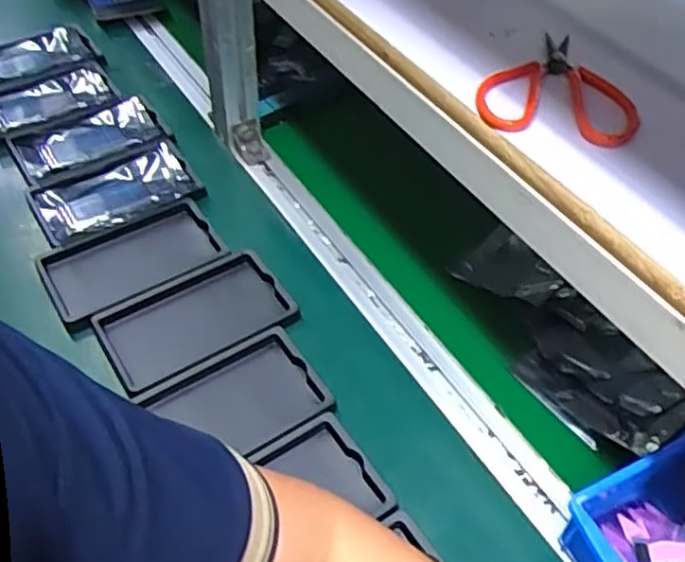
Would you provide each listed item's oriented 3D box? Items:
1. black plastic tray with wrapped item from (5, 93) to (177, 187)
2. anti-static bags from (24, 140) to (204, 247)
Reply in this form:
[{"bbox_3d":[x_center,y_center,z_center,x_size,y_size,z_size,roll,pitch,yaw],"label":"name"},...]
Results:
[{"bbox_3d":[-0.275,-0.155,0.764,0.159,0.019,0.092,-26,56,-25],"label":"black plastic tray with wrapped item"},{"bbox_3d":[-0.230,-0.088,0.714,0.157,0.027,0.092,-25,55,-25],"label":"anti-static bags"}]

